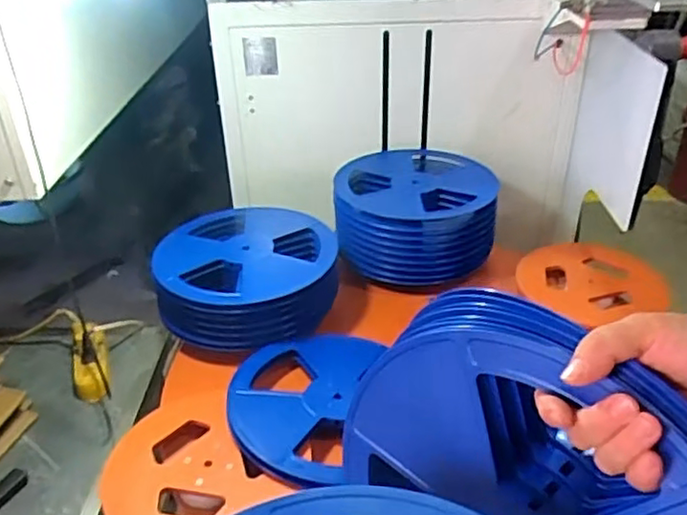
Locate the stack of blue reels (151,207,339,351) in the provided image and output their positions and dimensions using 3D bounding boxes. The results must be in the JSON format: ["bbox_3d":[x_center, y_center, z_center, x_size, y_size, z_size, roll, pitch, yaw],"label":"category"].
[{"bbox_3d":[-0.160,0.023,1.127,0.298,0.108,0.282,1,33,3],"label":"stack of blue reels"}]

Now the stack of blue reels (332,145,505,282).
[{"bbox_3d":[0.134,-0.096,1.267,0.291,0.146,0.281,-1,33,-1],"label":"stack of blue reels"}]

